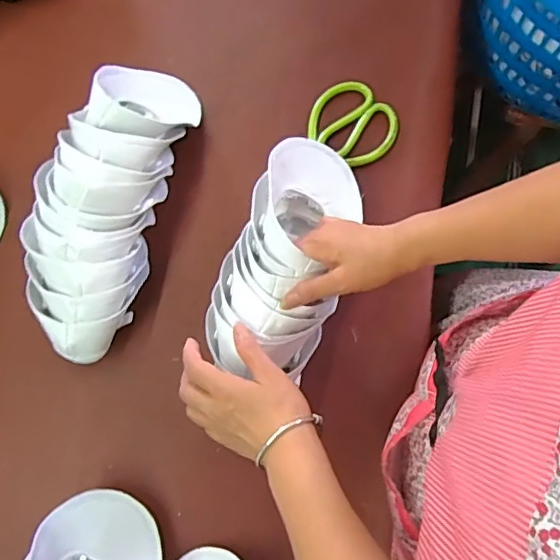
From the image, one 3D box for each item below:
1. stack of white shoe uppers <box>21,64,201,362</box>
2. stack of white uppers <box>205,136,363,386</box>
[{"bbox_3d":[-0.190,-0.095,0.611,0.118,0.106,0.343,16,79,3],"label":"stack of white shoe uppers"},{"bbox_3d":[0.010,-0.021,0.589,0.120,0.082,0.262,20,74,4],"label":"stack of white uppers"}]

